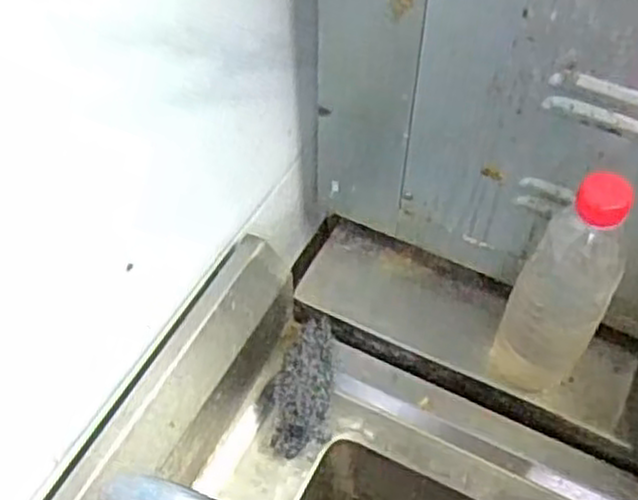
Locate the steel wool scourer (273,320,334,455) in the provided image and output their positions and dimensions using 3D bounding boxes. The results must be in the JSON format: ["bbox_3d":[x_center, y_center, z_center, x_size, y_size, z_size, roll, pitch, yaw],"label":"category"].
[{"bbox_3d":[-0.011,0.106,0.635,0.048,0.046,0.124,4,53,5],"label":"steel wool scourer"}]

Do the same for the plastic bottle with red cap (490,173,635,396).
[{"bbox_3d":[0.185,0.024,0.567,0.068,0.233,0.076,20,56,16],"label":"plastic bottle with red cap"}]

